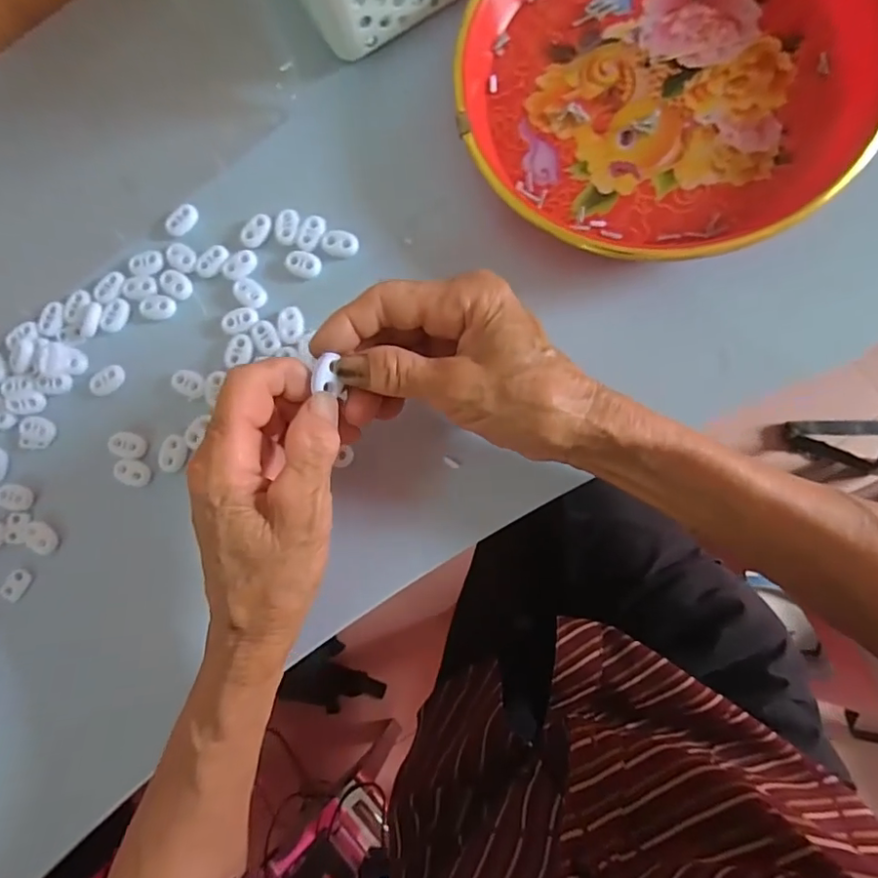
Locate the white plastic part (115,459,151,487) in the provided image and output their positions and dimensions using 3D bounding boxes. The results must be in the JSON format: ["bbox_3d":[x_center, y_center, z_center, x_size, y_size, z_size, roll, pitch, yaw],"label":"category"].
[{"bbox_3d":[-0.180,0.020,0.324,0.019,0.010,0.013,24,87,9],"label":"white plastic part"}]

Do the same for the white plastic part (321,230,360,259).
[{"bbox_3d":[-0.059,-0.117,0.328,0.022,0.004,0.016,10,85,8],"label":"white plastic part"}]

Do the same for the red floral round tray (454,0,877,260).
[{"bbox_3d":[0.123,-0.212,0.301,0.215,0.027,0.219,-1,83,7],"label":"red floral round tray"}]

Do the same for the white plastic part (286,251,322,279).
[{"bbox_3d":[-0.081,-0.105,0.330,0.021,0.004,0.015,21,86,9],"label":"white plastic part"}]

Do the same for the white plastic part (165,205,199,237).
[{"bbox_3d":[-0.160,-0.136,0.341,0.016,0.004,0.022,36,89,10],"label":"white plastic part"}]

